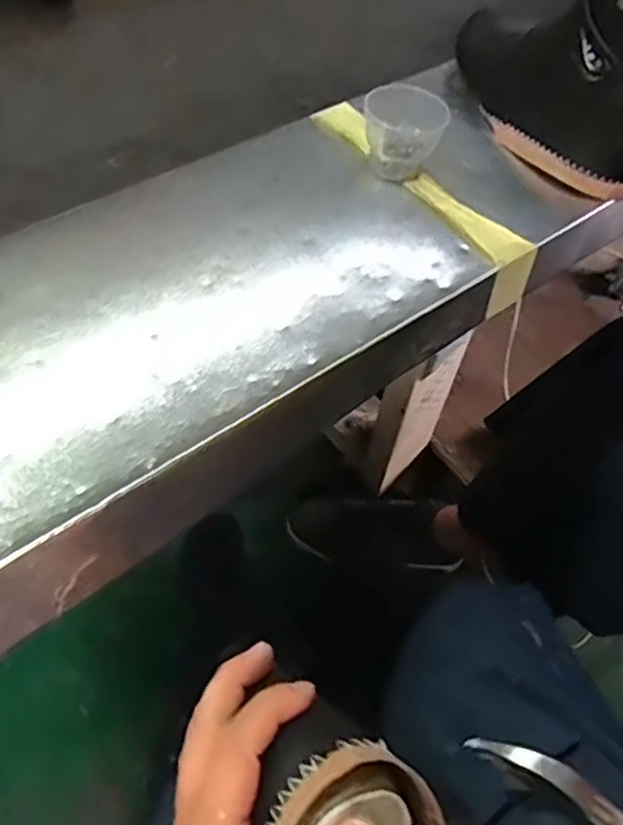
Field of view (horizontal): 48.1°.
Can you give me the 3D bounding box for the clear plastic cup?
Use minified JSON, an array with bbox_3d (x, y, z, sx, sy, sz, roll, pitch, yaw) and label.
[{"bbox_3d":[0.071,-0.215,0.553,0.064,0.059,0.054,14,54,5],"label":"clear plastic cup"}]

